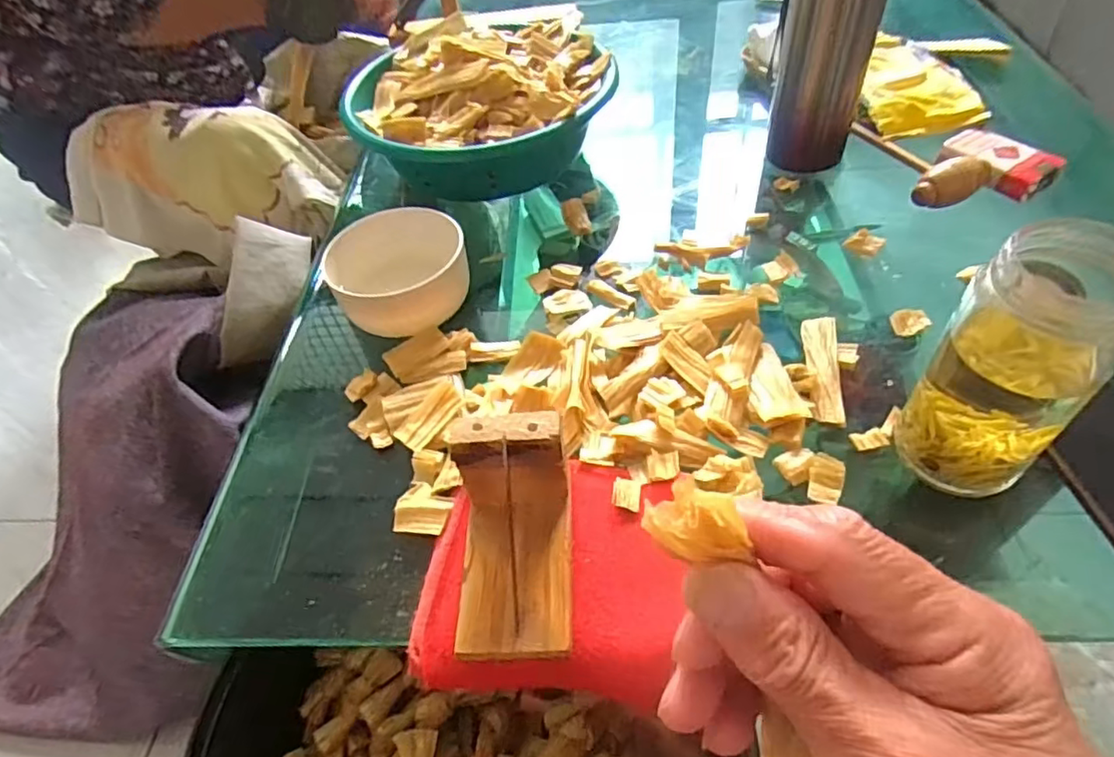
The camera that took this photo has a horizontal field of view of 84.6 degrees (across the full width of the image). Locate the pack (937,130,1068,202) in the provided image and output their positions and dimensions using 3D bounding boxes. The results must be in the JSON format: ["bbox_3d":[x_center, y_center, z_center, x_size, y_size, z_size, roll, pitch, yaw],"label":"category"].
[{"bbox_3d":[0.391,-0.194,0.542,0.058,0.019,0.089,-33,55,-19],"label":"pack"}]

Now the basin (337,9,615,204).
[{"bbox_3d":[-0.078,-0.290,0.626,0.247,0.091,0.247,-3,51,4],"label":"basin"}]

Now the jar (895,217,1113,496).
[{"bbox_3d":[0.238,-0.004,0.320,0.060,0.152,0.069,-37,56,-22],"label":"jar"}]

